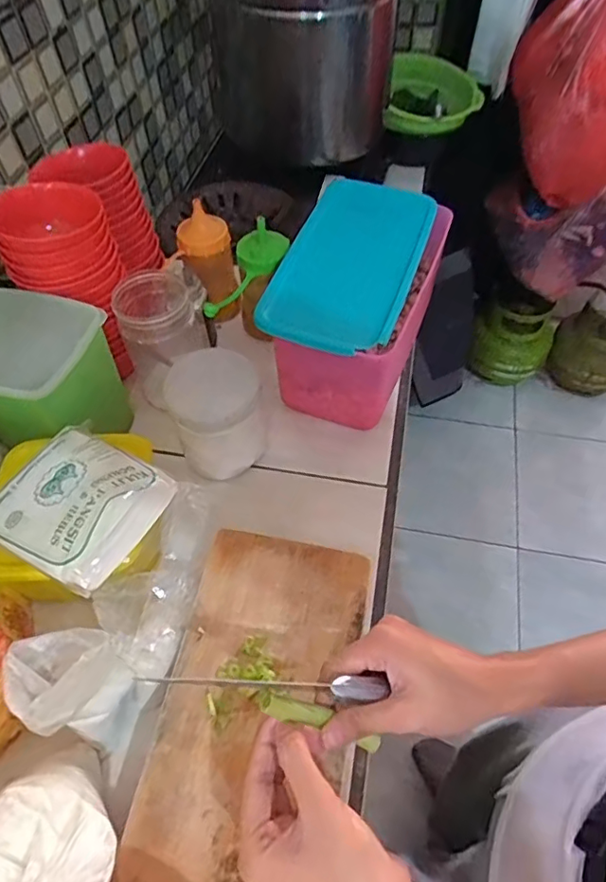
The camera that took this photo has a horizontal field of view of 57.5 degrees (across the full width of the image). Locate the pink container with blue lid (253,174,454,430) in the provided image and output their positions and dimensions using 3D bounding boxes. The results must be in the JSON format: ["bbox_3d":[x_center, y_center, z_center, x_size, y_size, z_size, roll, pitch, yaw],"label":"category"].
[{"bbox_3d":[0.059,-0.147,0.609,0.134,0.149,0.242,16,57,13],"label":"pink container with blue lid"}]

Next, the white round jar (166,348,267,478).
[{"bbox_3d":[-0.080,-0.026,0.535,0.083,0.118,0.070,-10,55,-5],"label":"white round jar"}]

